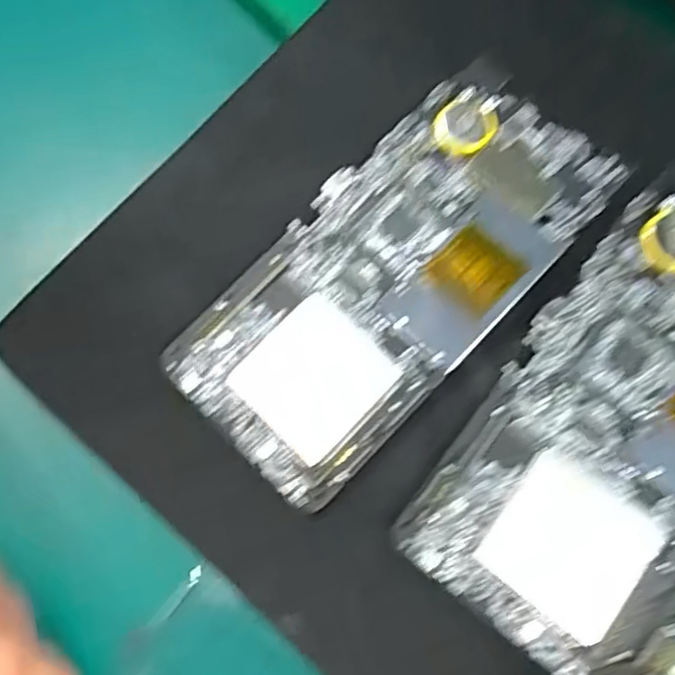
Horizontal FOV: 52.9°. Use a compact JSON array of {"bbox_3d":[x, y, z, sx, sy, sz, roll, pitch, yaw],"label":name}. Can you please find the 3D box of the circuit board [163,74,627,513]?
[{"bbox_3d":[0.018,-0.022,0.223,0.071,0.004,0.147,41,83,13],"label":"circuit board"}]

